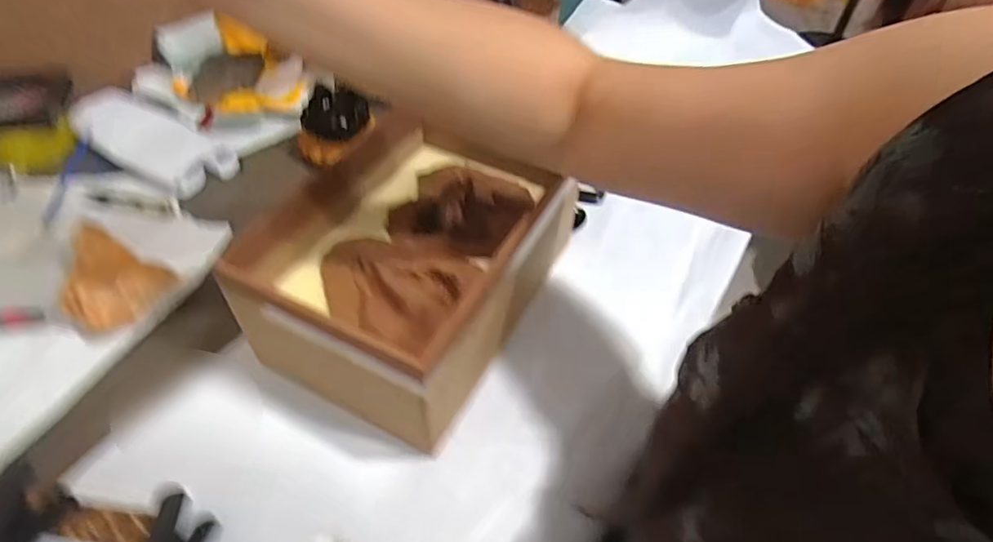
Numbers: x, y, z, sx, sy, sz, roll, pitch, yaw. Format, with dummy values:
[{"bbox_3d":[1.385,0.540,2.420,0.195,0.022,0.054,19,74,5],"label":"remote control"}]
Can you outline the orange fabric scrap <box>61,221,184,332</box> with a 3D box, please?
[{"bbox_3d":[-0.332,0.010,0.495,0.090,0.056,0.080,34,56,24],"label":"orange fabric scrap"}]

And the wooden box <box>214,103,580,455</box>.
[{"bbox_3d":[-0.066,-0.019,0.491,0.199,0.117,0.273,19,51,14],"label":"wooden box"}]

